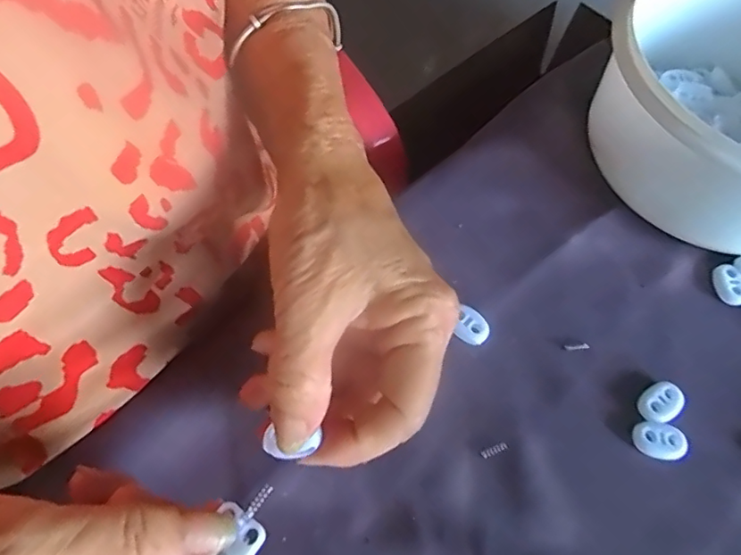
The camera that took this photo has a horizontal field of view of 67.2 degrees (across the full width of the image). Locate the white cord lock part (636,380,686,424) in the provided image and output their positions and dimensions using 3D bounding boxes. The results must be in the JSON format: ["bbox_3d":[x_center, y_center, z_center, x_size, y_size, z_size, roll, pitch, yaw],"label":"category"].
[{"bbox_3d":[0.132,0.058,0.256,0.020,0.008,0.016,-25,65,-15],"label":"white cord lock part"}]

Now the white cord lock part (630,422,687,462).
[{"bbox_3d":[0.128,0.073,0.247,0.022,0.008,0.015,13,62,5],"label":"white cord lock part"}]

